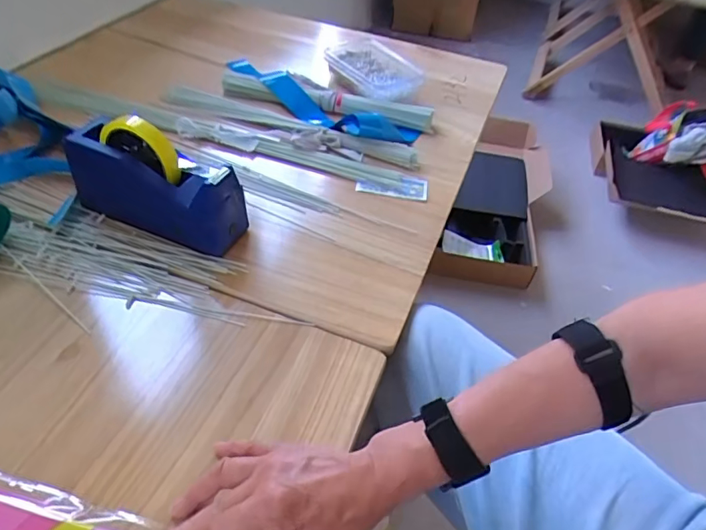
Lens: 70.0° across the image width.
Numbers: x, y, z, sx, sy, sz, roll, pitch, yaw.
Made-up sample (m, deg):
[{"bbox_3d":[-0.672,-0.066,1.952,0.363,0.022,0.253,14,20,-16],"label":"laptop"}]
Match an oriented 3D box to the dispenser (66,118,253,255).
[{"bbox_3d":[-0.232,-0.098,0.584,0.208,0.125,0.068,18,46,10],"label":"dispenser"}]

